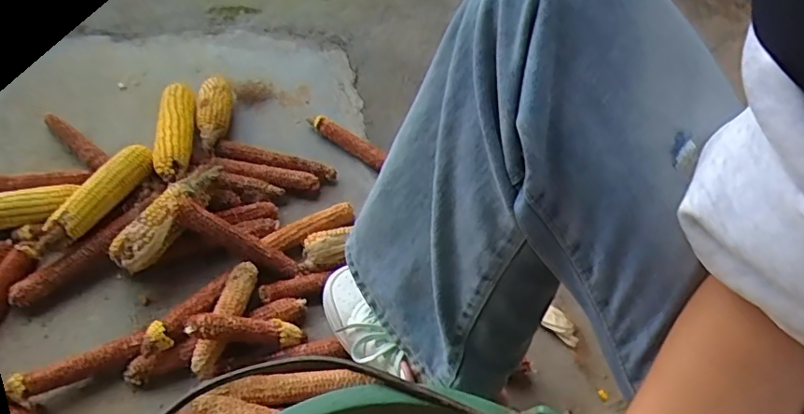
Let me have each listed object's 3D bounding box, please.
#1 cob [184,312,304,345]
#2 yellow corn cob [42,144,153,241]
[{"bbox_3d":[-0.163,0.127,0.567,0.127,0.018,0.027,20,34,-46],"label":"cob"},{"bbox_3d":[-0.373,-0.020,0.671,0.040,0.048,0.144,18,50,9],"label":"yellow corn cob"}]

